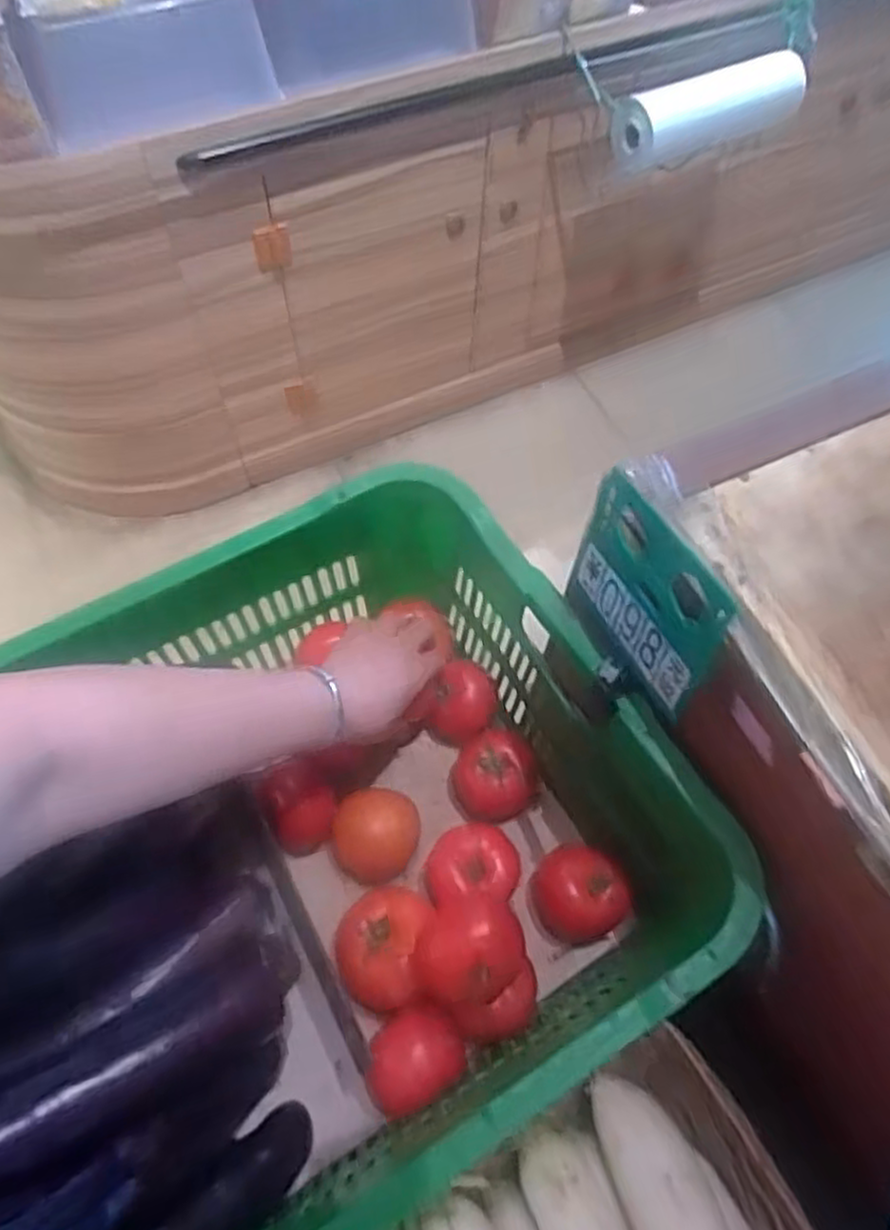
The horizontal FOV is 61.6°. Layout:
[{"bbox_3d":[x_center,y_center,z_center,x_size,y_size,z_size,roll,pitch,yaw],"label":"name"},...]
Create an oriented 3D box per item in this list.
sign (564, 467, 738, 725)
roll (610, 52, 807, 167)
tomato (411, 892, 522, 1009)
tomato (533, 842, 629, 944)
[{"bbox_3d":[0.113,-0.005,0.440,0.027,0.132,0.125,-23,65,-13],"label":"sign"},{"bbox_3d":[0.398,-0.786,1.161,0.307,0.095,0.098,-22,65,-12],"label":"roll"},{"bbox_3d":[0.016,0.234,0.516,0.074,0.065,0.063,-5,63,-4],"label":"tomato"},{"bbox_3d":[0.104,0.219,0.585,0.067,0.055,0.067,-11,63,-7],"label":"tomato"}]

